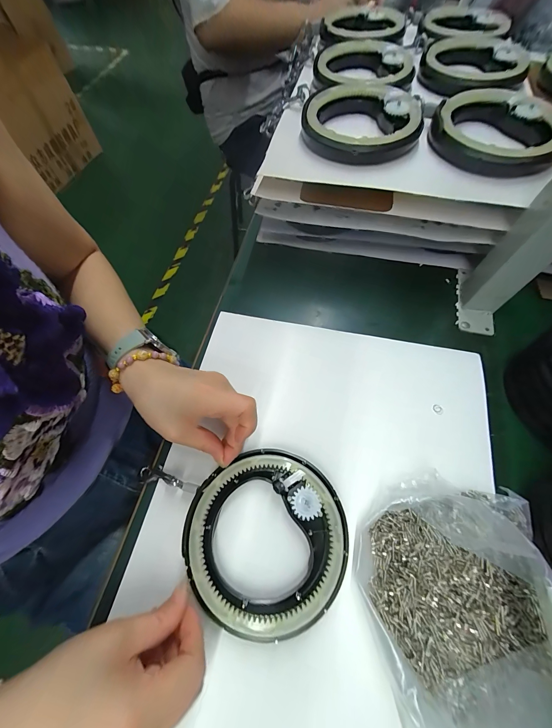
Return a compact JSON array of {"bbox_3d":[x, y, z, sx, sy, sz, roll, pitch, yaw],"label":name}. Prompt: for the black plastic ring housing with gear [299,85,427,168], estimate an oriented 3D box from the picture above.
[{"bbox_3d":[0.094,-0.270,0.311,0.122,0.026,0.129,0,64,0],"label":"black plastic ring housing with gear"}]

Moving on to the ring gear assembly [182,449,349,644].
[{"bbox_3d":[-0.007,0.140,0.231,0.130,0.016,0.127,-1,65,1],"label":"ring gear assembly"}]

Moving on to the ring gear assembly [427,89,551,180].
[{"bbox_3d":[0.231,-0.248,0.298,0.120,0.029,0.111,-1,65,1],"label":"ring gear assembly"}]

